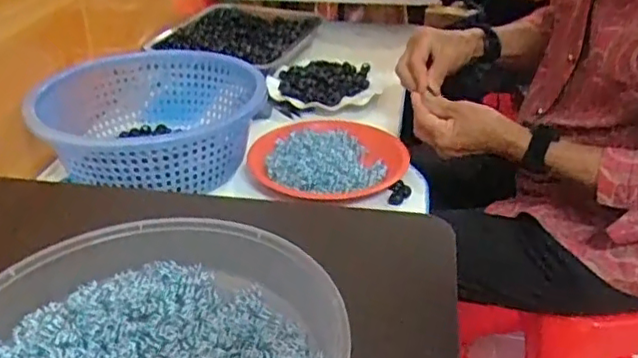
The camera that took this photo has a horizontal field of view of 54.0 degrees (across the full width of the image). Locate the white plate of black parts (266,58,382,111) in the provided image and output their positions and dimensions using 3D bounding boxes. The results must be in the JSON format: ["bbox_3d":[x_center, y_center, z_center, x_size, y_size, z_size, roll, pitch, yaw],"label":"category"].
[{"bbox_3d":[0.005,-0.148,0.975,0.180,0.038,0.155,8,31,12],"label":"white plate of black parts"}]

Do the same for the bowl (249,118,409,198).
[{"bbox_3d":[0.014,-0.024,0.770,0.183,0.032,0.166,-24,38,-35],"label":"bowl"}]

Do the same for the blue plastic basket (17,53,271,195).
[{"bbox_3d":[-0.198,-0.070,0.776,0.241,0.099,0.266,3,31,4],"label":"blue plastic basket"}]

